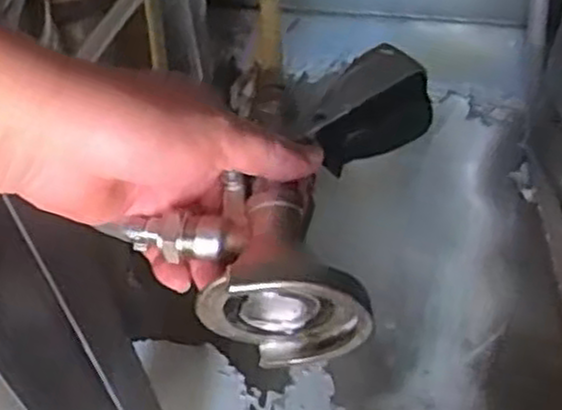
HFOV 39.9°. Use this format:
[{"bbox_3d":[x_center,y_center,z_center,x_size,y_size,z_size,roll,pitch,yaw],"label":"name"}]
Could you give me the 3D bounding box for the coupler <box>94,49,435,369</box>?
[{"bbox_3d":[0.012,-0.012,0.368,0.099,0.079,0.159,19,69,19],"label":"coupler"}]

